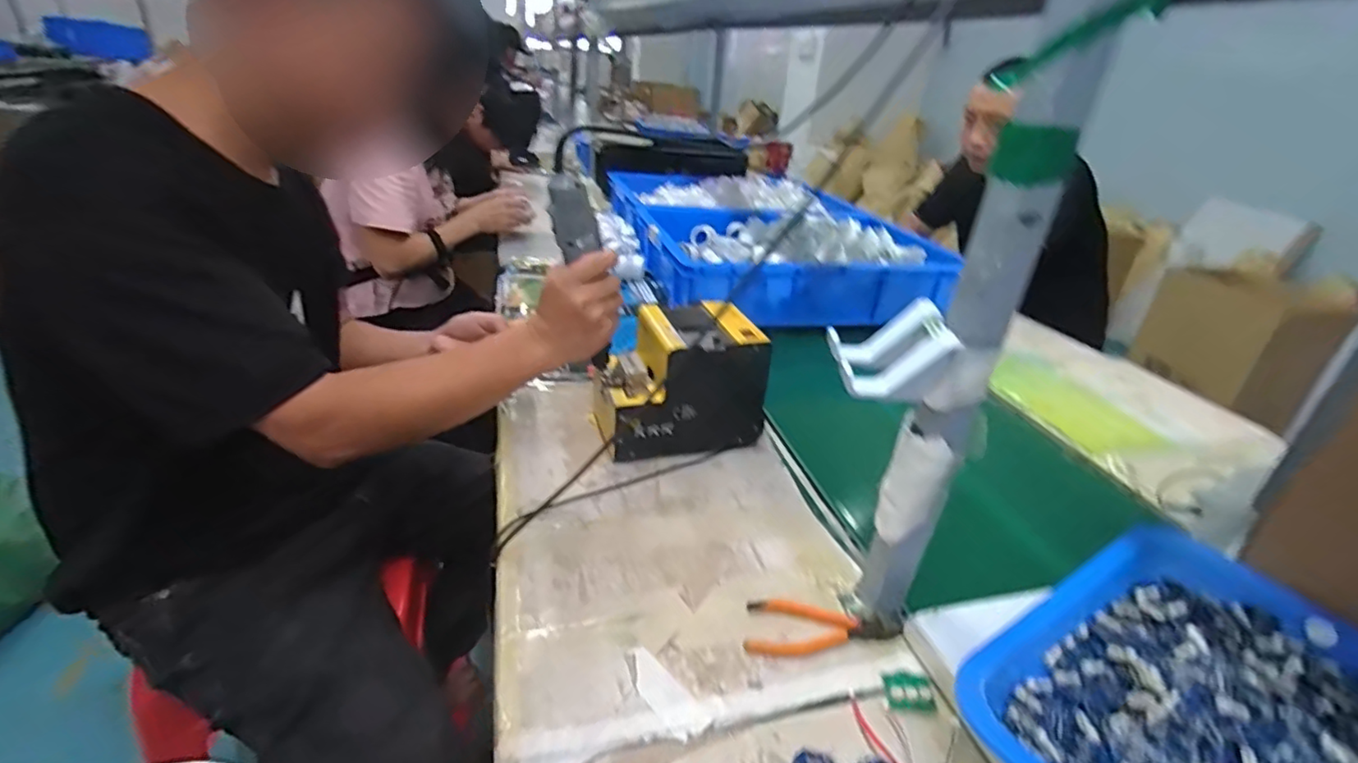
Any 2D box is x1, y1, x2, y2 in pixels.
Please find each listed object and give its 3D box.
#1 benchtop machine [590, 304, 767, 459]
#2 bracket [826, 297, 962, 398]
[{"bbox_3d":[-0.004,-0.002,0.725,0.191,0.147,0.124,-4,29,-19],"label":"benchtop machine"},{"bbox_3d":[0.144,-0.027,0.417,0.039,0.075,0.059,36,25,-27],"label":"bracket"}]

